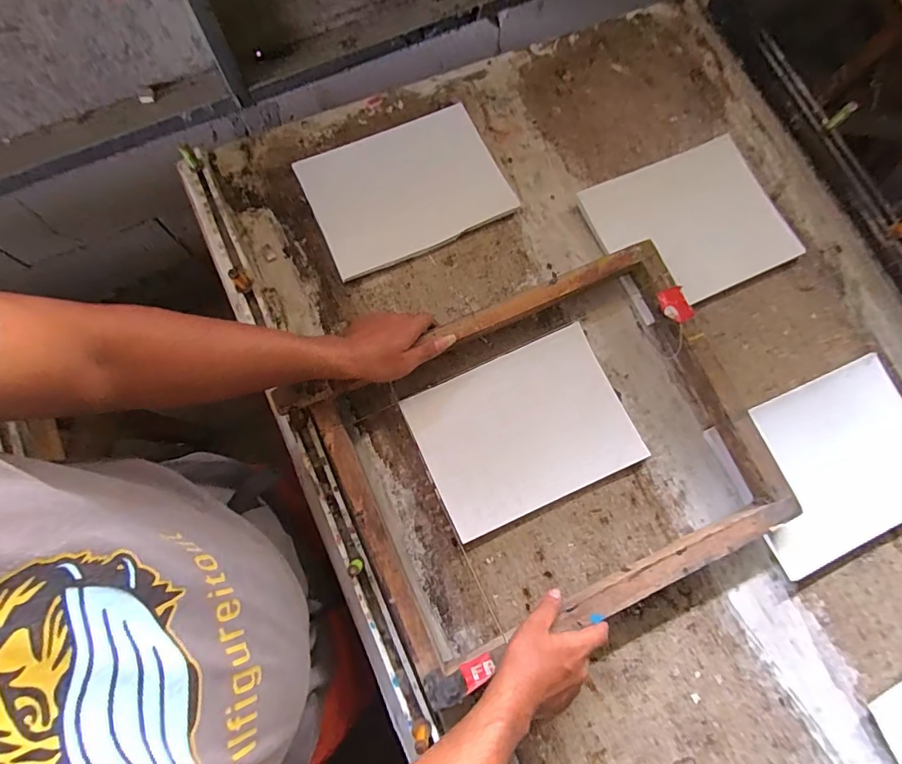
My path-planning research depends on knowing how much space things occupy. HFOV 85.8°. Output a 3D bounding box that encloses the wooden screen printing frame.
[{"bbox_3d":[0.110,0.092,0.607,0.521,0.059,0.393,-24,81,-8],"label":"wooden screen printing frame"}]

